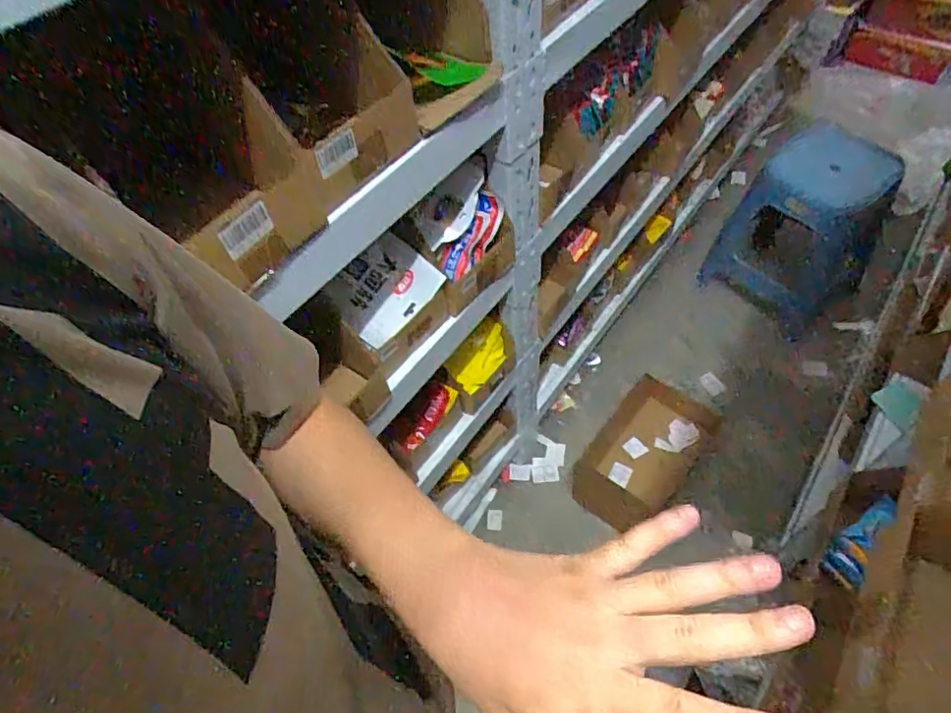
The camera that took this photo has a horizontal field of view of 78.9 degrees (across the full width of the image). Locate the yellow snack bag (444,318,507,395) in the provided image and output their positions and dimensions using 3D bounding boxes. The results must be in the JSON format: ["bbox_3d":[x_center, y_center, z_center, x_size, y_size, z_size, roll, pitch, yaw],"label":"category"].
[{"bbox_3d":[0.002,0.006,1.167,0.057,0.109,0.147,27,58,23],"label":"yellow snack bag"}]

